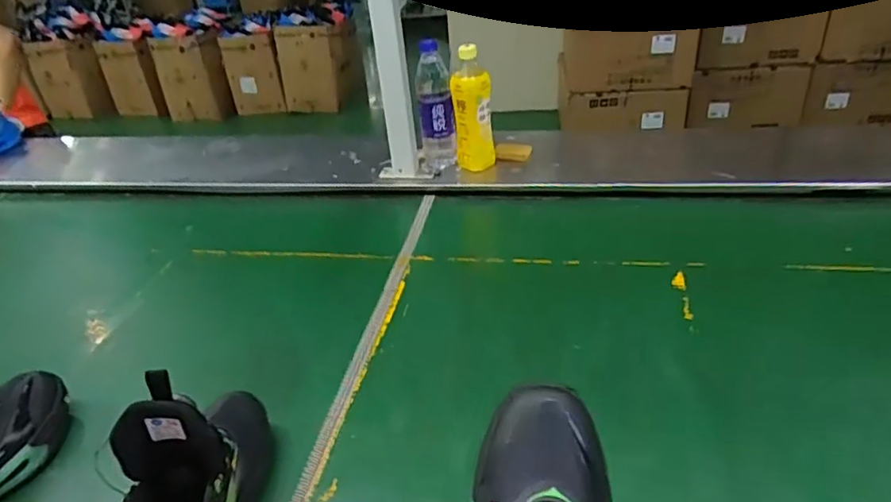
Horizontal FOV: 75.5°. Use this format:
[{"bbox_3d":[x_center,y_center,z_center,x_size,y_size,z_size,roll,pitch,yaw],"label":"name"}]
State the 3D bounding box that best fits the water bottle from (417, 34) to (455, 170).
[{"bbox_3d":[-0.020,-0.253,1.046,0.066,0.232,0.058,-7,33,0],"label":"water bottle"}]

